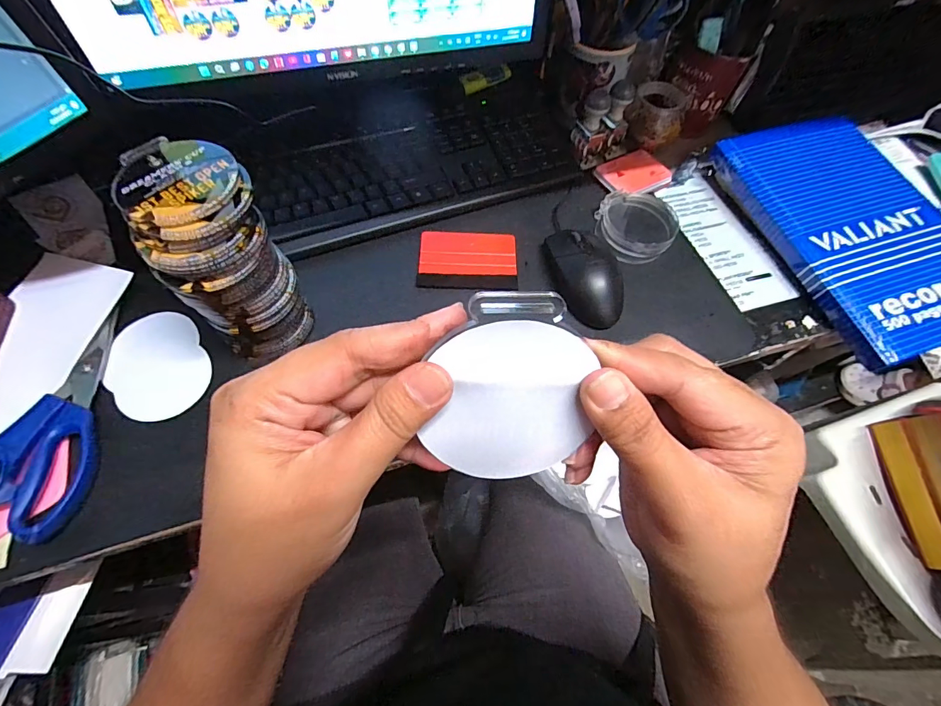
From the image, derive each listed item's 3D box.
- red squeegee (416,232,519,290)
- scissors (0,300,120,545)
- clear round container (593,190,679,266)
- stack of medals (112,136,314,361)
[{"bbox_3d":[-0.003,-0.096,0.434,0.098,0.010,0.070,3,62,-1],"label":"red squeegee"},{"bbox_3d":[-0.332,0.048,0.318,0.082,0.023,0.178,-11,63,-8],"label":"scissors"},{"bbox_3d":[0.178,-0.138,0.455,0.079,0.020,0.087,-19,65,-13],"label":"clear round container"},{"bbox_3d":[-0.190,-0.073,0.325,0.084,0.122,0.115,-22,66,-14],"label":"stack of medals"}]

